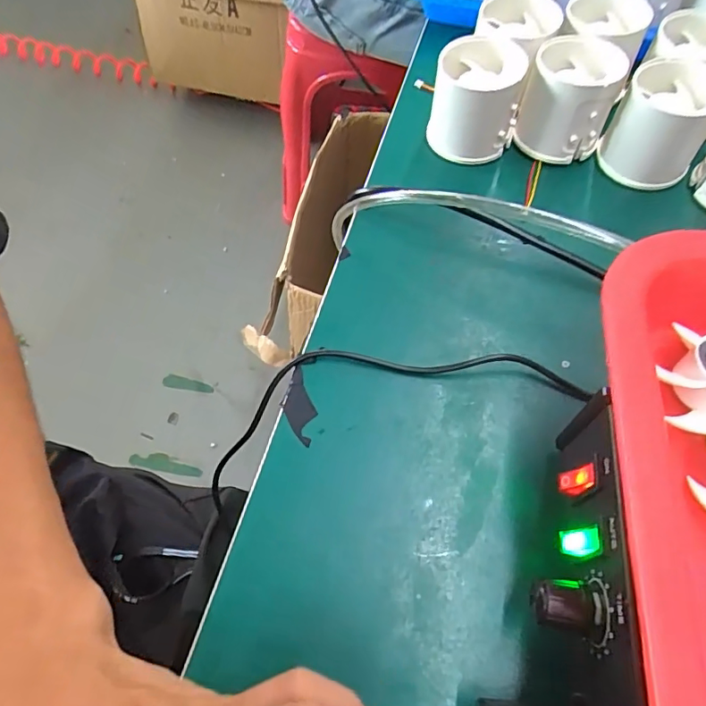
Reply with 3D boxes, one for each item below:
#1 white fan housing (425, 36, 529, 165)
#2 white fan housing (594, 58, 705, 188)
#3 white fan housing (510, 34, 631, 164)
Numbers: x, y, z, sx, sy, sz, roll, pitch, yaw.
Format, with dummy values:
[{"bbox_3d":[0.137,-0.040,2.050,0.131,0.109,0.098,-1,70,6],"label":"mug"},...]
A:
[{"bbox_3d":[0.077,-0.159,0.331,0.052,0.056,0.049,12,62,7],"label":"white fan housing"},{"bbox_3d":[0.186,-0.138,0.317,0.054,0.056,0.052,30,65,16],"label":"white fan housing"},{"bbox_3d":[0.133,-0.155,0.326,0.050,0.059,0.053,17,62,9],"label":"white fan housing"}]

